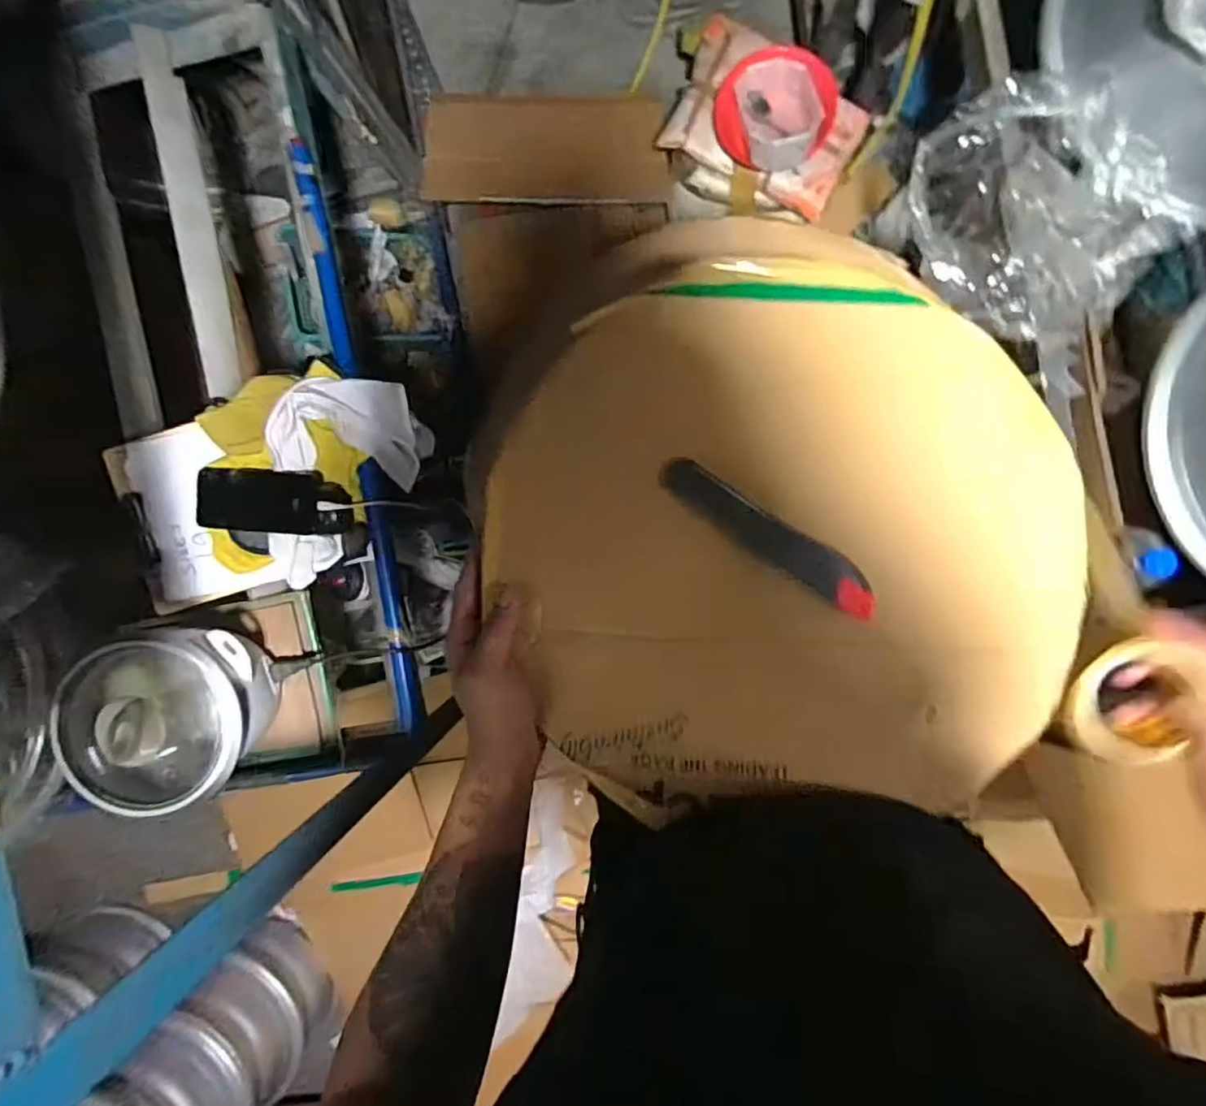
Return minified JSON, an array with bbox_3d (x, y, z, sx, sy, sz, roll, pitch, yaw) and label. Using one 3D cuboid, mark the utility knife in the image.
[{"bbox_3d":[0.110,-0.012,0.428,0.161,0.026,0.029,34,96,3],"label":"utility knife"}]

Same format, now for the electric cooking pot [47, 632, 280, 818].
[{"bbox_3d":[-0.491,0.184,0.729,0.195,0.154,0.186,0,93,5],"label":"electric cooking pot"}]

